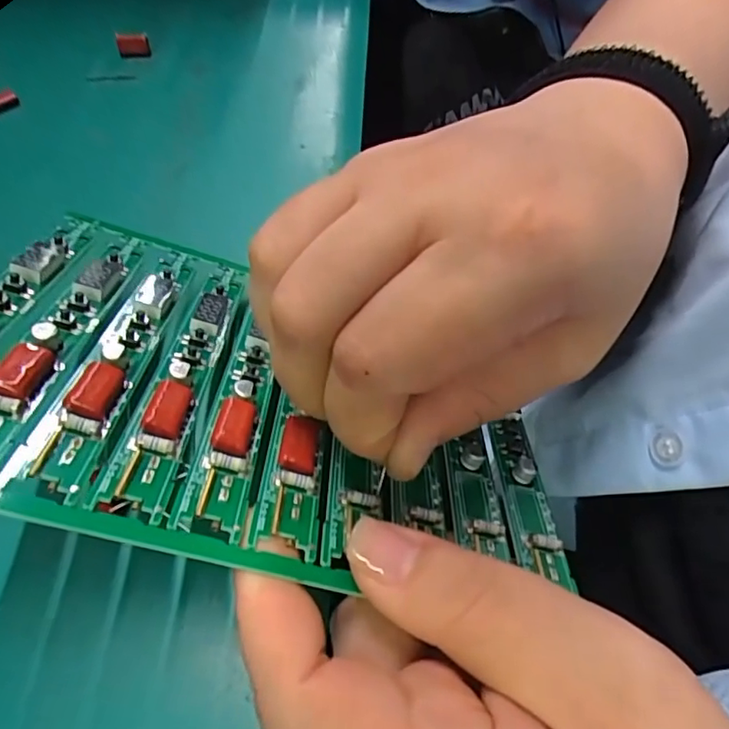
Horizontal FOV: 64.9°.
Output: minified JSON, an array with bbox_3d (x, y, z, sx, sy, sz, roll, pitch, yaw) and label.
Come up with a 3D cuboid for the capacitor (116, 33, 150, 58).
[{"bbox_3d":[-0.121,-0.168,0.301,0.015,0.008,0.011,-9,57,-4],"label":"capacitor"}]

